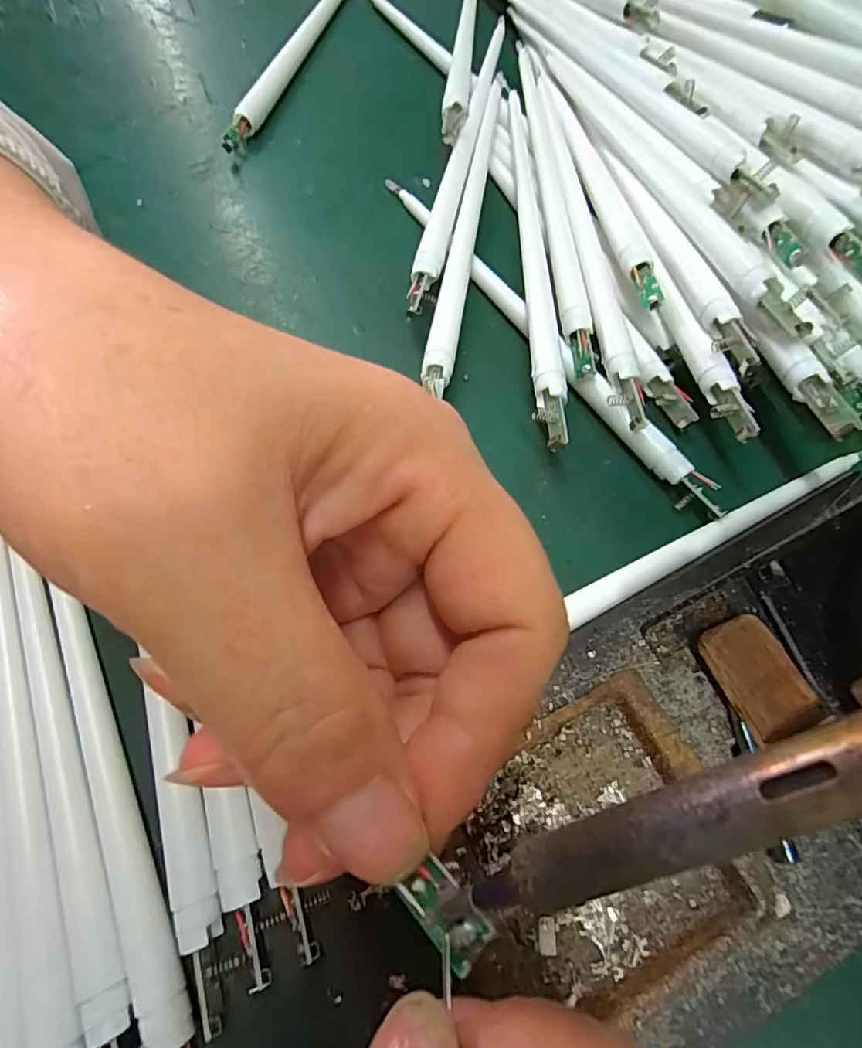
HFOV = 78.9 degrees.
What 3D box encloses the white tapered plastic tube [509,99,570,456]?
[{"bbox_3d":[0.045,-0.117,0.218,0.014,0.013,0.192,1,69,-1],"label":"white tapered plastic tube"}]

